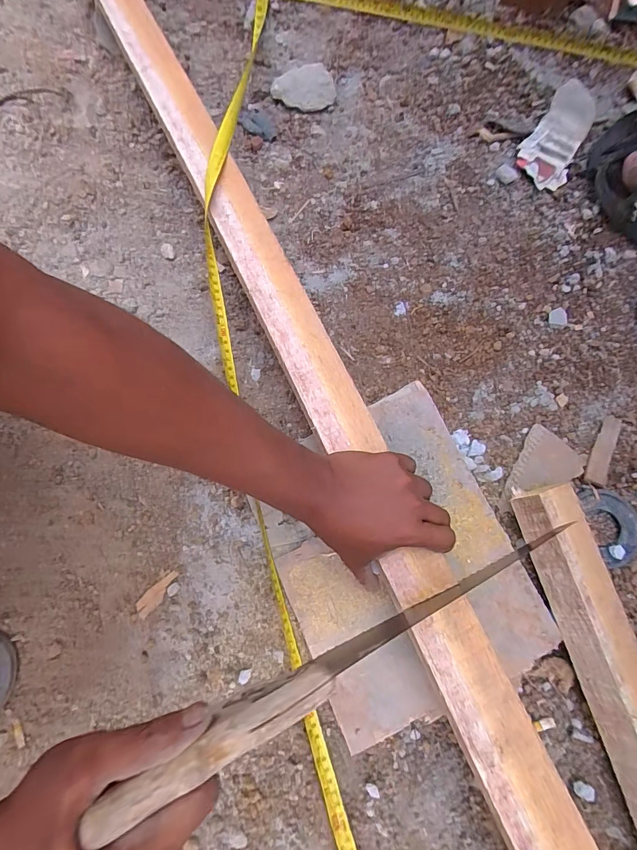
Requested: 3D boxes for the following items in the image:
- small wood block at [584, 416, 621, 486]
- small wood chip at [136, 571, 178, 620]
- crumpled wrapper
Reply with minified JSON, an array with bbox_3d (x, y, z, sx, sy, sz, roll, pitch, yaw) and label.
[{"bbox_3d":[0.335,0.030,0.474,0.021,0.010,0.084,22,78,7],"label":"small wood block"},{"bbox_3d":[-0.178,0.186,0.445,0.019,0.004,0.057,43,81,11],"label":"small wood chip"},{"bbox_3d":[0.343,-0.417,0.580,0.074,0.029,0.163,25,78,8],"label":"crumpled wrapper"}]

